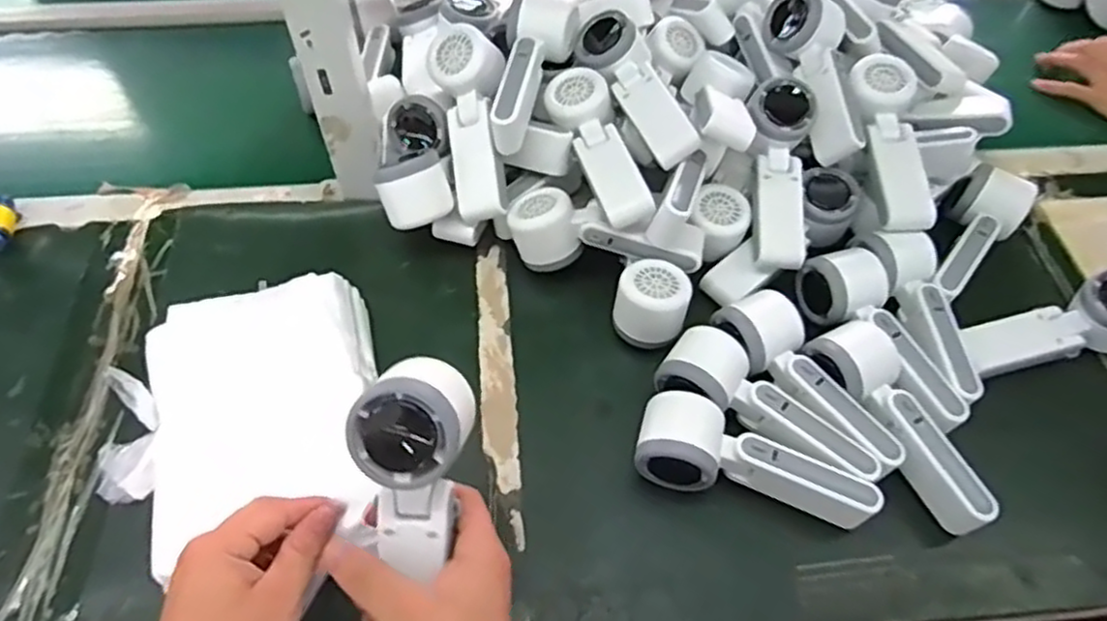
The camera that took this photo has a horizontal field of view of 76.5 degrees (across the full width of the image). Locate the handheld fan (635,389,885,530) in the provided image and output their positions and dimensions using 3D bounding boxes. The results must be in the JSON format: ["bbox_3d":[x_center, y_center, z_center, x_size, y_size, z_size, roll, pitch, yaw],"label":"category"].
[{"bbox_3d":[0.143,0.116,0.505,0.168,0.050,0.067,16,57,9],"label":"handheld fan"}]

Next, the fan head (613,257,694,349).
[{"bbox_3d":[0.080,-0.001,0.581,0.056,0.061,0.056,21,58,13],"label":"fan head"}]

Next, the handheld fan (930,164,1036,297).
[{"bbox_3d":[0.367,-0.061,0.626,0.061,0.059,0.147,32,61,19],"label":"handheld fan"}]

